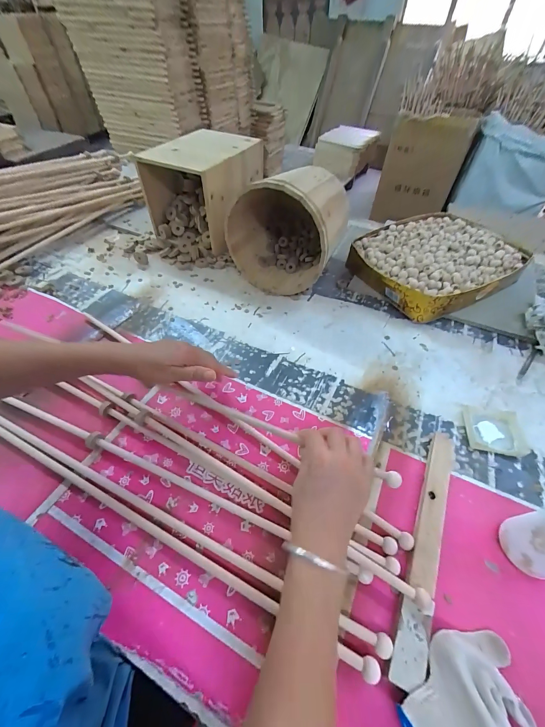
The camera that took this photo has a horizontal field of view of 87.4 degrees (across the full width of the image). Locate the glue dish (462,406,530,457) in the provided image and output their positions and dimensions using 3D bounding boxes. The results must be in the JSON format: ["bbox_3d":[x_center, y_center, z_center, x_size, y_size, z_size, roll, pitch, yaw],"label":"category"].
[{"bbox_3d":[0.357,0.104,0.455,0.087,0.014,0.077,8,50,5],"label":"glue dish"}]

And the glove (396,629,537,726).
[{"bbox_3d":[0.180,0.318,0.254,0.121,0.036,0.110,-4,50,-5],"label":"glove"}]

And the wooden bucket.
[{"bbox_3d":[0.037,-0.316,0.667,0.241,0.231,0.218,18,52,13],"label":"wooden bucket"}]

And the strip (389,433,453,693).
[{"bbox_3d":[0.193,0.214,0.356,0.032,0.020,0.286,21,53,16],"label":"strip"}]

